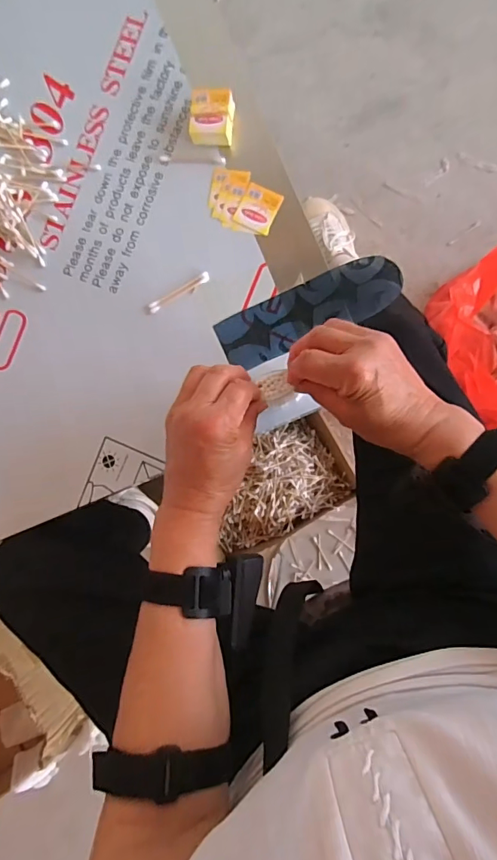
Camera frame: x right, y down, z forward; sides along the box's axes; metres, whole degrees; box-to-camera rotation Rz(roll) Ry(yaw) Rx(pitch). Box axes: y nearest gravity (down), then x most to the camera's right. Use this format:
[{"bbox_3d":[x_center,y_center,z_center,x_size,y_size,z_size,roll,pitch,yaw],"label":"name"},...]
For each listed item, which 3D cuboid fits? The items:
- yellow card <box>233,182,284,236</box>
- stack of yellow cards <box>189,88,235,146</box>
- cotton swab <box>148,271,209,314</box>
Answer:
[{"bbox_3d":[0.010,-0.232,0.466,0.040,0.004,0.046,26,91,9],"label":"yellow card"},{"bbox_3d":[-0.038,-0.324,0.462,0.042,0.026,0.049,6,88,9],"label":"stack of yellow cards"},{"bbox_3d":[-0.074,-0.147,0.476,0.072,0.004,0.011,-28,84,6],"label":"cotton swab"}]

